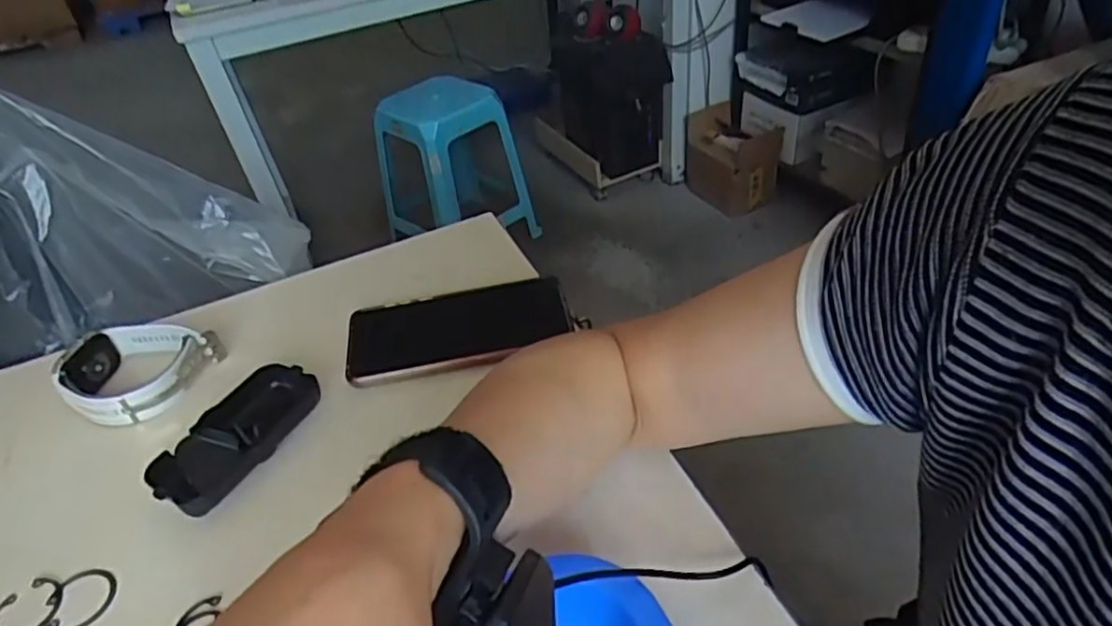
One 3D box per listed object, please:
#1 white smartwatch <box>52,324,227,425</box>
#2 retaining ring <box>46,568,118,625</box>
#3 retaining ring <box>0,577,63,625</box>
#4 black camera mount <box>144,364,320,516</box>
[{"bbox_3d":[-0.312,0.043,0.504,0.089,0.033,0.087,7,42,16],"label":"white smartwatch"},{"bbox_3d":[-0.266,0.160,0.383,0.036,0.004,0.040,-26,43,-21],"label":"retaining ring"},{"bbox_3d":[-0.296,0.165,0.379,0.037,0.004,0.036,-4,40,3],"label":"retaining ring"},{"bbox_3d":[-0.208,0.081,0.445,0.052,0.025,0.111,13,44,22],"label":"black camera mount"}]

